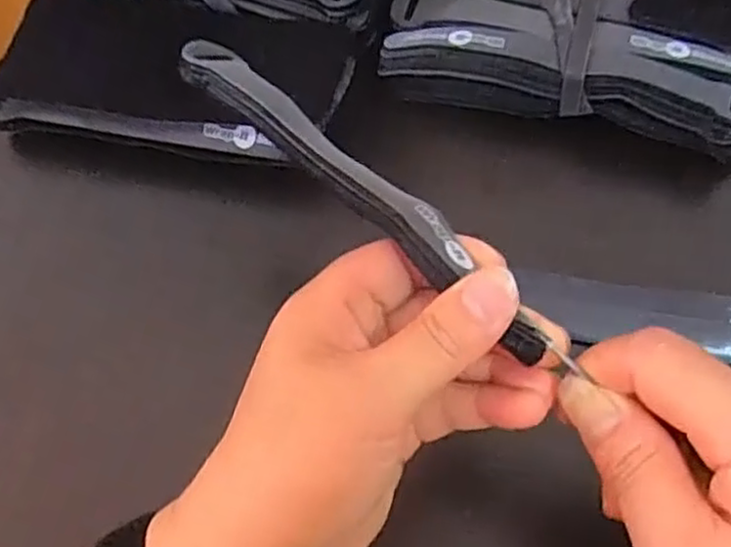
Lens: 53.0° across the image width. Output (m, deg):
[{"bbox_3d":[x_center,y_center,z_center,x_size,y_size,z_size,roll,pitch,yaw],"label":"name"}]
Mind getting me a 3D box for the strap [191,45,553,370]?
[{"bbox_3d":[-0.008,-0.038,0.273,0.022,0.012,0.197,-39,62,-17],"label":"strap"}]

